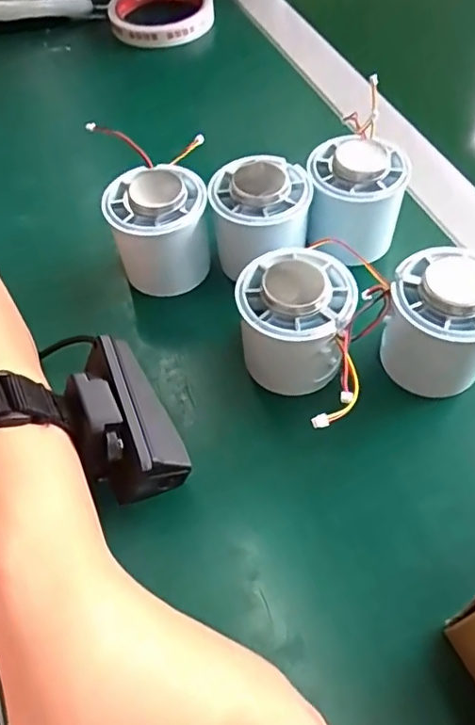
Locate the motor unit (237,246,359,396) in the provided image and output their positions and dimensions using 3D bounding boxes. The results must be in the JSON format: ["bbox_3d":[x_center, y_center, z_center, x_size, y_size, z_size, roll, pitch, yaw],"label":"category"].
[{"bbox_3d":[0.028,-0.021,0.279,0.052,0.056,0.050,-1,55,2],"label":"motor unit"}]

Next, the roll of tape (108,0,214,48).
[{"bbox_3d":[-0.068,-0.316,0.517,0.091,0.019,0.088,-1,55,2],"label":"roll of tape"}]

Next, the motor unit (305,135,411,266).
[{"bbox_3d":[0.066,-0.091,0.326,0.053,0.052,0.049,8,55,8],"label":"motor unit"}]

